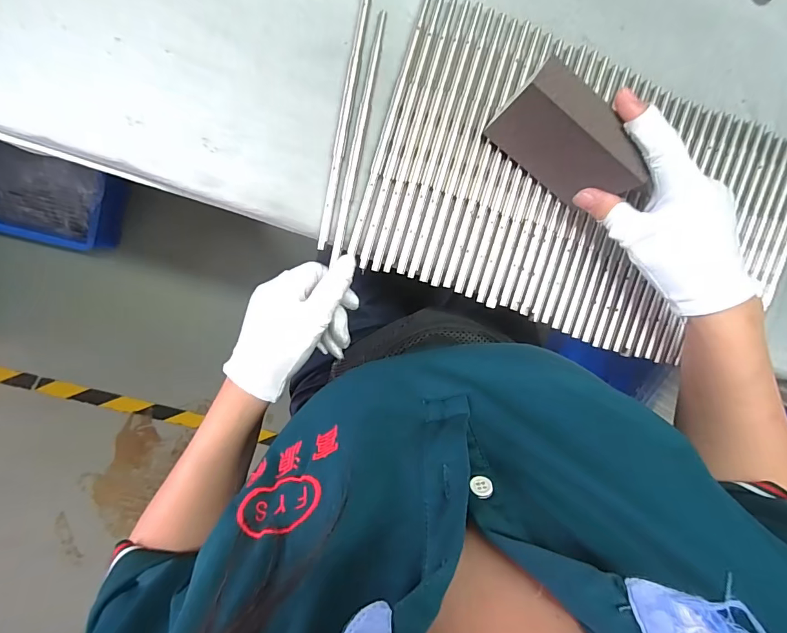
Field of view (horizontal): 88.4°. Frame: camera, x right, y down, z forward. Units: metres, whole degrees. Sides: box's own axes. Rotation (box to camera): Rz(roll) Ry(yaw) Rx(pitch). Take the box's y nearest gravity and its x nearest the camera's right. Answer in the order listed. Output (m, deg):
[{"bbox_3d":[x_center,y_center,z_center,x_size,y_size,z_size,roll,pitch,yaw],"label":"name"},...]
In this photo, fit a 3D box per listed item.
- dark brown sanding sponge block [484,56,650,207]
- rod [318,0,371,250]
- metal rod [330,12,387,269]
[{"bbox_3d":[0.120,-0.121,0.283,0.094,0.075,0.028,37,92,-8],"label":"dark brown sanding sponge block"},{"bbox_3d":[-0.036,-0.157,0.307,0.009,0.005,0.209,10,95,-7],"label":"rod"},{"bbox_3d":[-0.027,-0.136,0.312,0.009,0.004,0.184,11,94,-7],"label":"metal rod"}]

